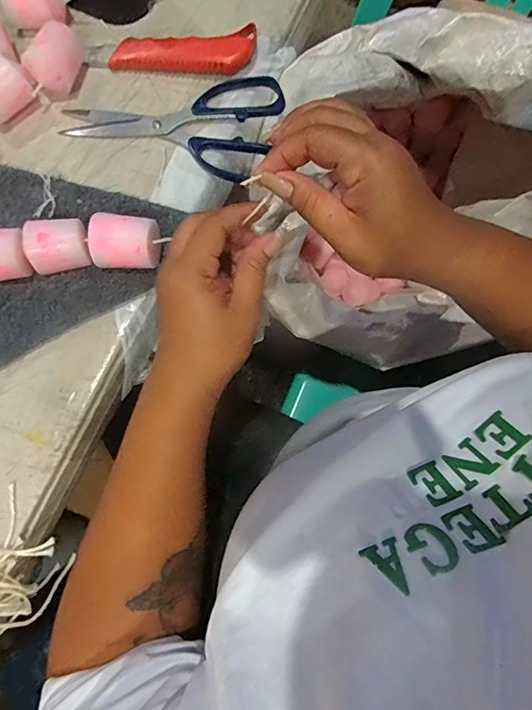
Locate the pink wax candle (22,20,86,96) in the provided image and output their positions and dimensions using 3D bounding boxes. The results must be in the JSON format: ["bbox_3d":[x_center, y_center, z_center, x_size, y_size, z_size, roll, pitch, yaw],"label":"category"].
[{"bbox_3d":[-0.170,-0.239,0.361,0.031,0.031,0.049,30,78,5],"label":"pink wax candle"}]

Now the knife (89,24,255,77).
[{"bbox_3d":[-0.081,-0.256,0.372,0.142,0.022,0.029,0,77,-2],"label":"knife"}]

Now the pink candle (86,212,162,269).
[{"bbox_3d":[-0.100,-0.078,0.322,0.048,0.036,0.036,2,77,-1],"label":"pink candle"}]

